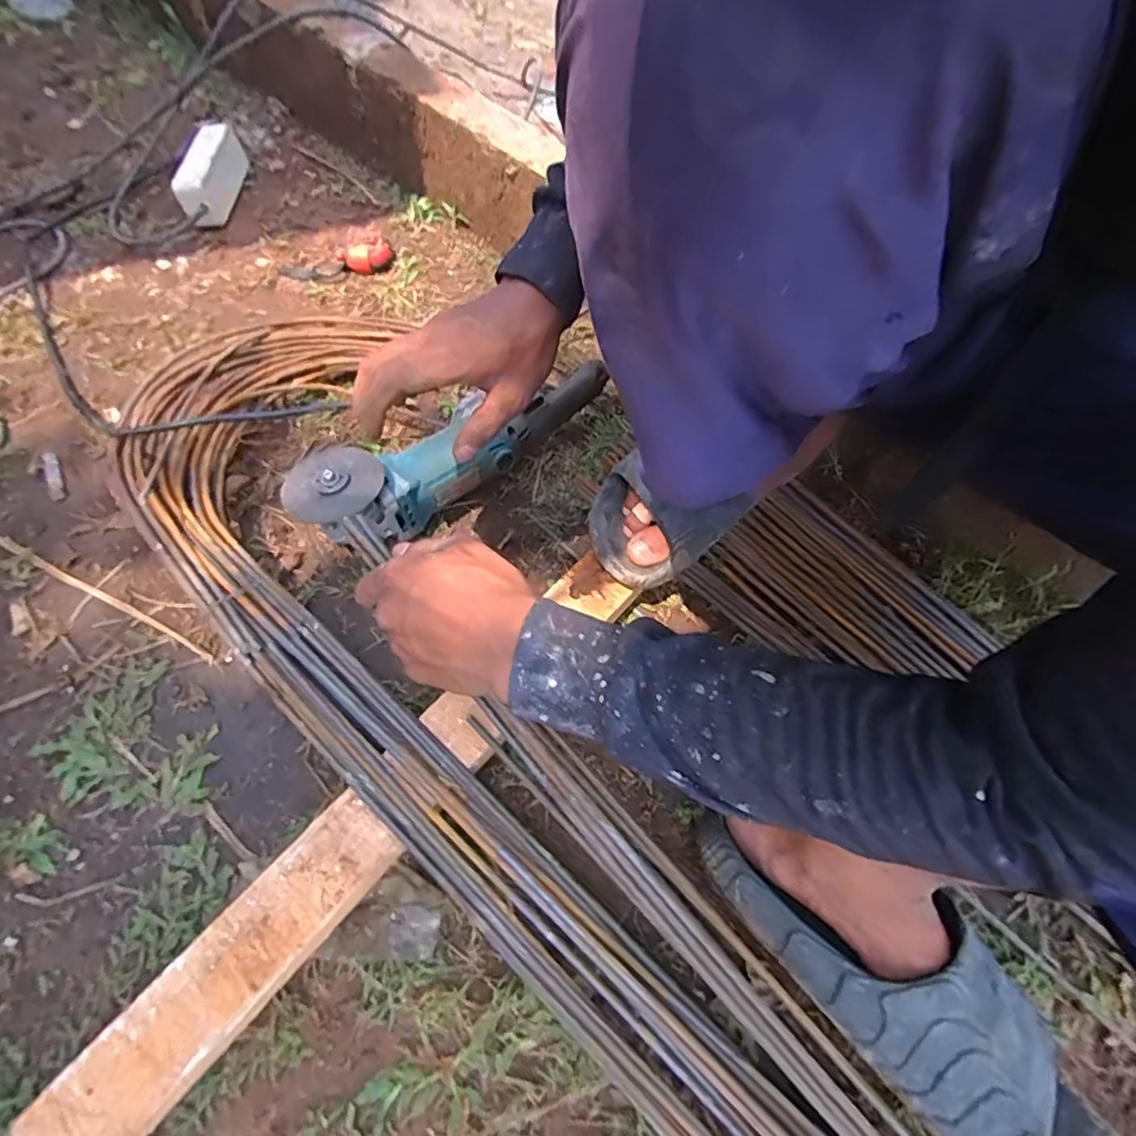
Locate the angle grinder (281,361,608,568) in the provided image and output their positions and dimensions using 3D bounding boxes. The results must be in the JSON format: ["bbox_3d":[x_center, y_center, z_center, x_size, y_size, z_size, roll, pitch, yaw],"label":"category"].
[{"bbox_3d":[-0.100,-0.117,0.558,0.327,0.077,0.081,-32,68,-23],"label":"angle grinder"}]

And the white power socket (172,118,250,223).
[{"bbox_3d":[-0.479,-0.532,0.778,0.039,0.063,0.181,0,61,-4],"label":"white power socket"}]

